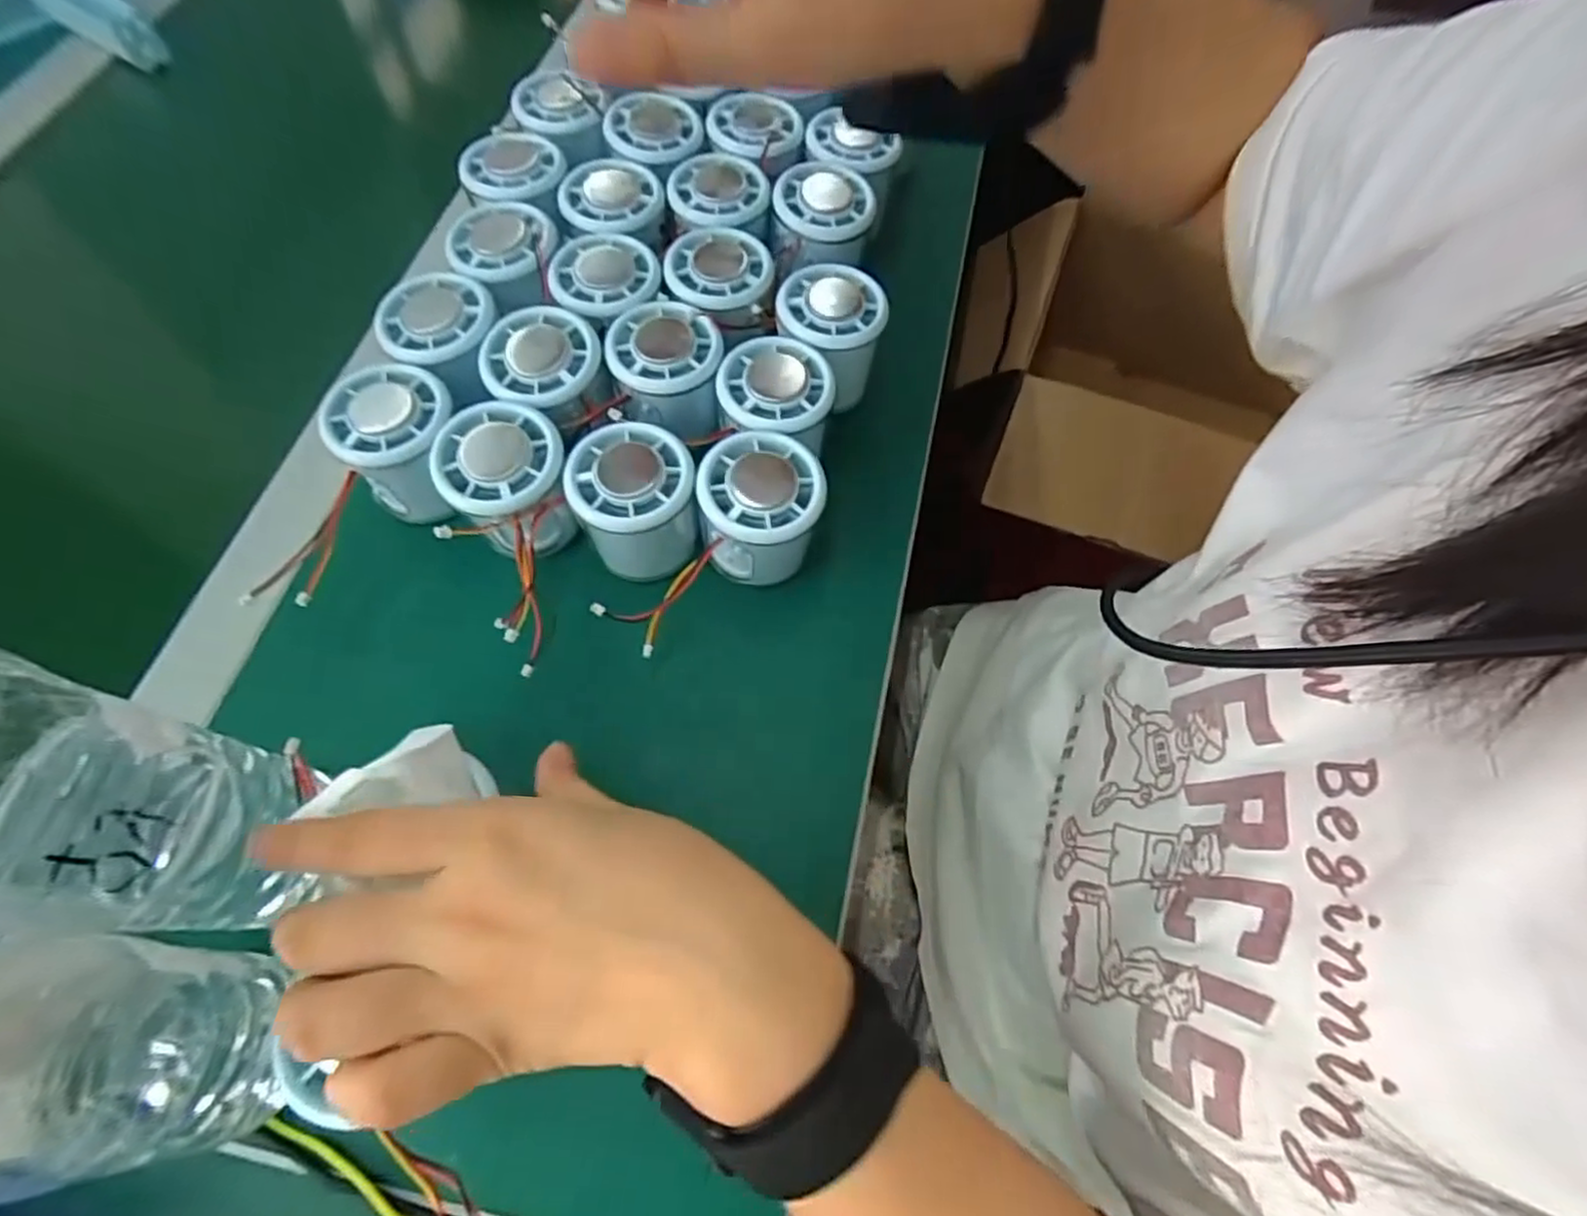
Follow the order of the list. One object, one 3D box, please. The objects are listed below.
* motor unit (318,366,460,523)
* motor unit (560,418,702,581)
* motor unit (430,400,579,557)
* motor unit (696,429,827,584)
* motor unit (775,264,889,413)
[{"bbox_3d":[-0.189,-0.079,0.350,0.054,0.053,0.057,0,65,-1],"label":"motor unit"},{"bbox_3d":[-0.074,-0.049,0.340,0.054,0.056,0.055,0,65,-1],"label":"motor unit"},{"bbox_3d":[-0.131,-0.057,0.337,0.054,0.054,0.062,-39,71,-17],"label":"motor unit"},{"bbox_3d":[-0.015,-0.044,0.335,0.054,0.050,0.060,7,65,2],"label":"motor unit"},{"bbox_3d":[0.020,-0.145,0.380,0.062,0.044,0.066,-41,72,-18],"label":"motor unit"}]

